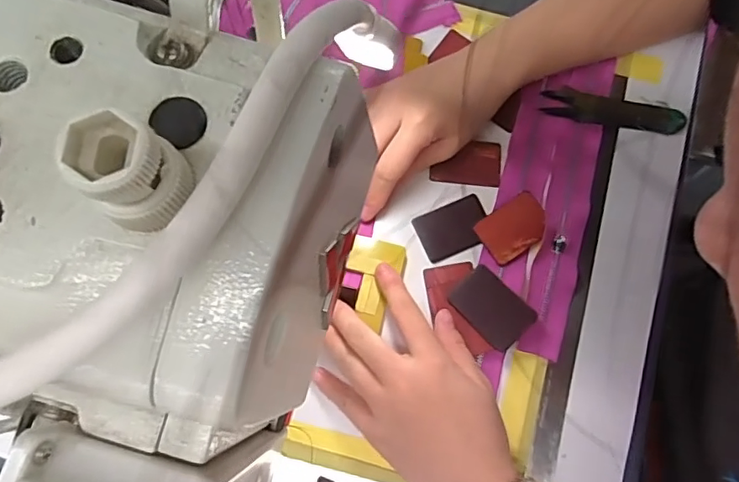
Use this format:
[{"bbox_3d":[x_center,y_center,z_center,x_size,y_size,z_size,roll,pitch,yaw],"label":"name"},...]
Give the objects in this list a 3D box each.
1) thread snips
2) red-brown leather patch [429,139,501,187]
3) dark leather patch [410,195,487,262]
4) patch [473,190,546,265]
[{"bbox_3d":[0.183,-0.099,0.403,0.103,0.010,0.022,11,76,2],"label":"thread snips"},{"bbox_3d":[0.072,-0.059,0.395,0.051,0.005,0.035,5,76,0],"label":"red-brown leather patch"},{"bbox_3d":[0.061,-0.009,0.382,0.052,0.004,0.035,-22,77,-6],"label":"dark leather patch"},{"bbox_3d":[0.103,-0.010,0.382,0.050,0.004,0.036,-33,79,-9],"label":"patch"}]

